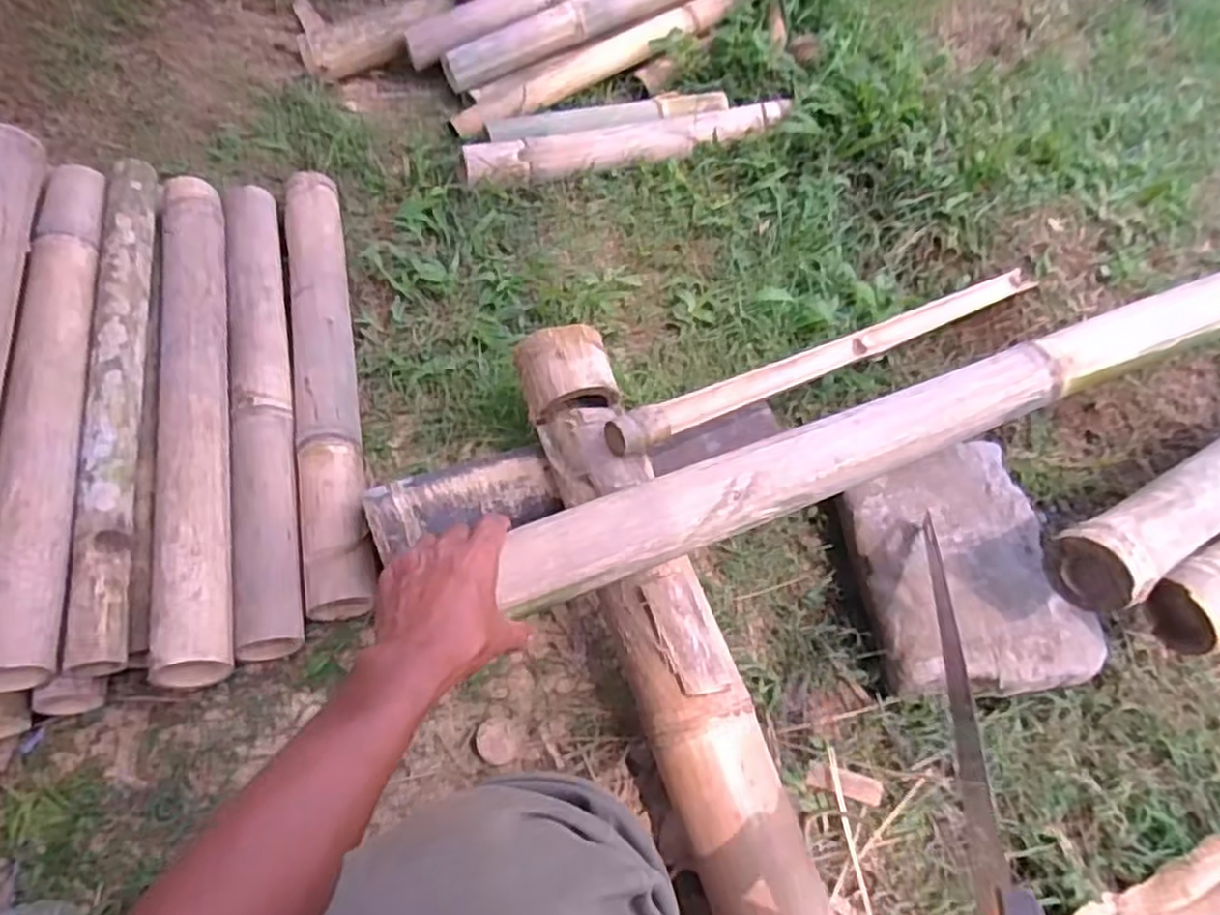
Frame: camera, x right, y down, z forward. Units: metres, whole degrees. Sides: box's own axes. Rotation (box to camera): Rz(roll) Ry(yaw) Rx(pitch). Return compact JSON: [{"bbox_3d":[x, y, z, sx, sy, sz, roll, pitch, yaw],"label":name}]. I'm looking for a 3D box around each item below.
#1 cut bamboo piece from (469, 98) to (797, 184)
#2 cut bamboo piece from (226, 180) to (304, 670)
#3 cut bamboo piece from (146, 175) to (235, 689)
[{"bbox_3d":[0.033,-0.474,1.135,0.508,0.043,0.070,-16,58,-18],"label":"cut bamboo piece"},{"bbox_3d":[-0.379,-0.082,0.829,0.063,0.057,0.597,-8,56,-13],"label":"cut bamboo piece"},{"bbox_3d":[-0.429,-0.072,0.781,0.069,0.055,0.610,-11,58,-12],"label":"cut bamboo piece"}]

